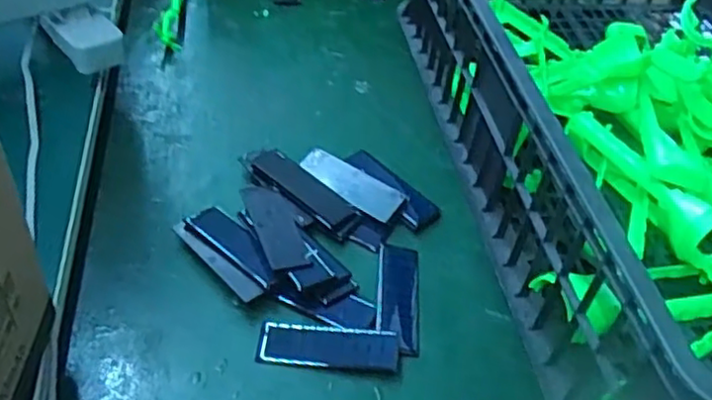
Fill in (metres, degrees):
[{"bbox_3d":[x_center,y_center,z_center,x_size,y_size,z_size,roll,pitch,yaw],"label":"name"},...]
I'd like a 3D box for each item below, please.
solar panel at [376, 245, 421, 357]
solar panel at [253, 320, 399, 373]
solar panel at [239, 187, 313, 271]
[{"bbox_3d":[0.031,0.068,0.482,0.031,0.004,0.094,12,43,-5],"label":"solar panel"},{"bbox_3d":[-0.018,0.096,0.444,0.090,0.005,0.029,3,56,1],"label":"solar panel"},{"bbox_3d":[-0.059,0.018,0.497,0.030,0.004,0.091,-13,42,-19],"label":"solar panel"}]

